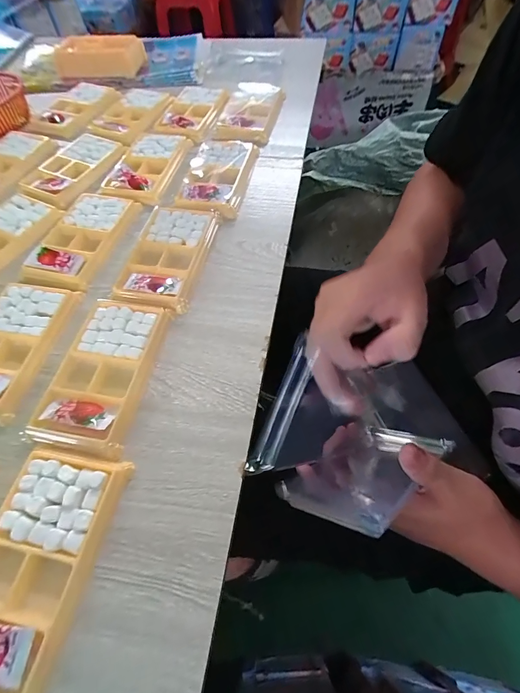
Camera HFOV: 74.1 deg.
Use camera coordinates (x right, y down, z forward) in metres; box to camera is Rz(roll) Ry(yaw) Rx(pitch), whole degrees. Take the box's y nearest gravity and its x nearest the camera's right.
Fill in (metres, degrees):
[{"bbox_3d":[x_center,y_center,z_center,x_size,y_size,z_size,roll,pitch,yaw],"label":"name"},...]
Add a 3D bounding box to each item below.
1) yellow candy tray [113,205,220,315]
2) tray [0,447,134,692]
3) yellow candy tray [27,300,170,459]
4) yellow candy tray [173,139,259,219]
[{"bbox_3d":[-0.094,-0.097,0.356,0.076,0.012,0.135,9,59,9],"label":"yellow candy tray"},{"bbox_3d":[-0.142,0.134,0.219,0.074,0.013,0.128,8,59,8],"label":"tray"},{"bbox_3d":[-0.133,0.018,0.289,0.080,0.012,0.134,8,58,8],"label":"yellow candy tray"},{"bbox_3d":[-0.055,-0.217,0.426,0.087,0.012,0.148,6,58,7],"label":"yellow candy tray"}]

